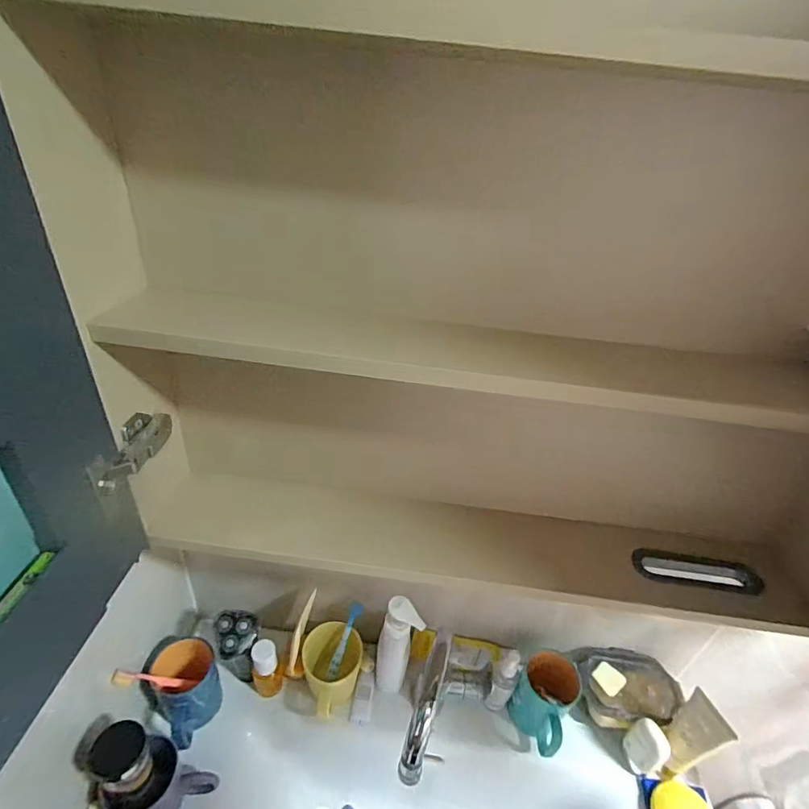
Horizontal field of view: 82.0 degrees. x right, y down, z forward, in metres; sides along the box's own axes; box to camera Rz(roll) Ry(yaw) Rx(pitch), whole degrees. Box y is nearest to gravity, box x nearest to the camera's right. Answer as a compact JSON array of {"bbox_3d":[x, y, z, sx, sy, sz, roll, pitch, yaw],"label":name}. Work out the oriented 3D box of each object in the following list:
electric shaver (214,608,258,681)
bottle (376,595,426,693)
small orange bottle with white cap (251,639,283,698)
[{"bbox_3d":[-0.233,0.352,0.665,0.054,0.132,0.052,4,34,-3],"label":"electric shaver"},{"bbox_3d":[-0.008,0.340,0.650,0.059,0.179,0.040,7,34,1],"label":"bottle"},{"bbox_3d":[-0.202,0.389,0.682,0.037,0.105,0.034,4,34,-3],"label":"small orange bottle with white cap"}]

